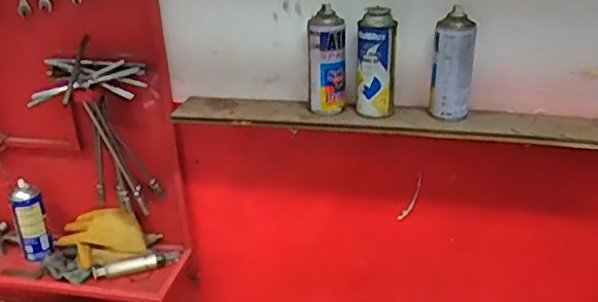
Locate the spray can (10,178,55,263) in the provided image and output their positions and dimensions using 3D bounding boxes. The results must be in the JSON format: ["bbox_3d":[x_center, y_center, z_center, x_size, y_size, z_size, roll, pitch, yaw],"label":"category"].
[{"bbox_3d":[-0.574,0.151,1.323,0.066,0.156,0.065,-14,29,-22],"label":"spray can"}]

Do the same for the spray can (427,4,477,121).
[{"bbox_3d":[0.262,-0.145,1.056,0.068,0.172,0.058,4,28,13],"label":"spray can"}]

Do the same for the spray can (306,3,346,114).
[{"bbox_3d":[0.047,-0.154,1.078,0.065,0.167,0.052,-2,27,0],"label":"spray can"}]

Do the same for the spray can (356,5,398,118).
[{"bbox_3d":[0.131,-0.147,1.060,0.063,0.185,0.056,0,27,4],"label":"spray can"}]

